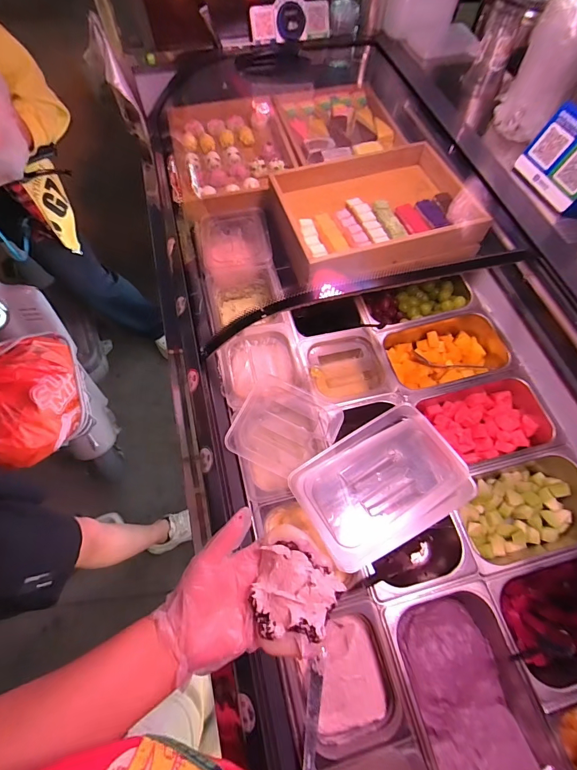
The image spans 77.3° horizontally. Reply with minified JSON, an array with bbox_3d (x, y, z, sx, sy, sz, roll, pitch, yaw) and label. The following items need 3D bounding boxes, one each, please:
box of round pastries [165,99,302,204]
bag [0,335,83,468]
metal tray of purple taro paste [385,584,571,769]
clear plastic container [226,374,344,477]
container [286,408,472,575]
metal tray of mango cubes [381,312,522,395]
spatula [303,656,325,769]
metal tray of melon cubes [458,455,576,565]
[{"bbox_3d":[-0.160,-0.653,0.988,0.311,0.070,0.433,-10,64,-6],"label":"box of round pastries"},{"bbox_3d":[-0.671,0.018,0.880,0.274,0.243,0.304,-30,68,-14],"label":"bag"},{"bbox_3d":[0.277,0.496,0.536,0.182,0.092,0.329,-13,65,-7],"label":"metal tray of purple taro paste"},{"bbox_3d":[-0.007,0.080,0.670,0.175,0.043,0.160,26,66,11],"label":"clear plastic container"},{"bbox_3d":[0.154,0.159,0.592,0.272,0.037,0.184,-25,67,-13],"label":"container"},{"bbox_3d":[0.331,-0.067,0.768,0.257,0.090,0.163,-17,65,-9],"label":"metal tray of mango cubes"},{"bbox_3d":[0.032,0.467,0.495,0.020,0.012,0.153,11,38,4],"label":"spatula"},{"bbox_3d":[0.450,0.231,0.685,0.235,0.077,0.159,-13,65,-7],"label":"metal tray of melon cubes"}]

